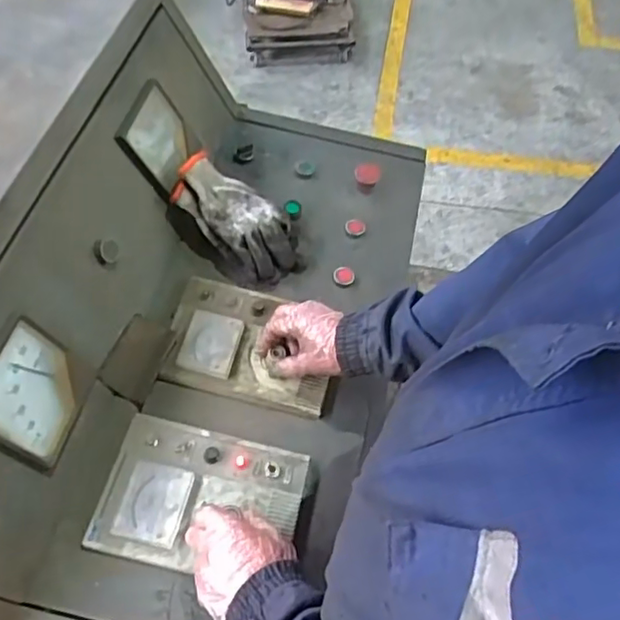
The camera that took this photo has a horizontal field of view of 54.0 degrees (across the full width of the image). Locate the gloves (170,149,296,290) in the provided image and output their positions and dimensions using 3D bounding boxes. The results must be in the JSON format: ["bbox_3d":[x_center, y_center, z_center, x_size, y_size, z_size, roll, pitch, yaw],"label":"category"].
[{"bbox_3d":[-0.105,-0.132,0.871,0.116,0.096,0.194,-38,65,-23],"label":"gloves"}]

